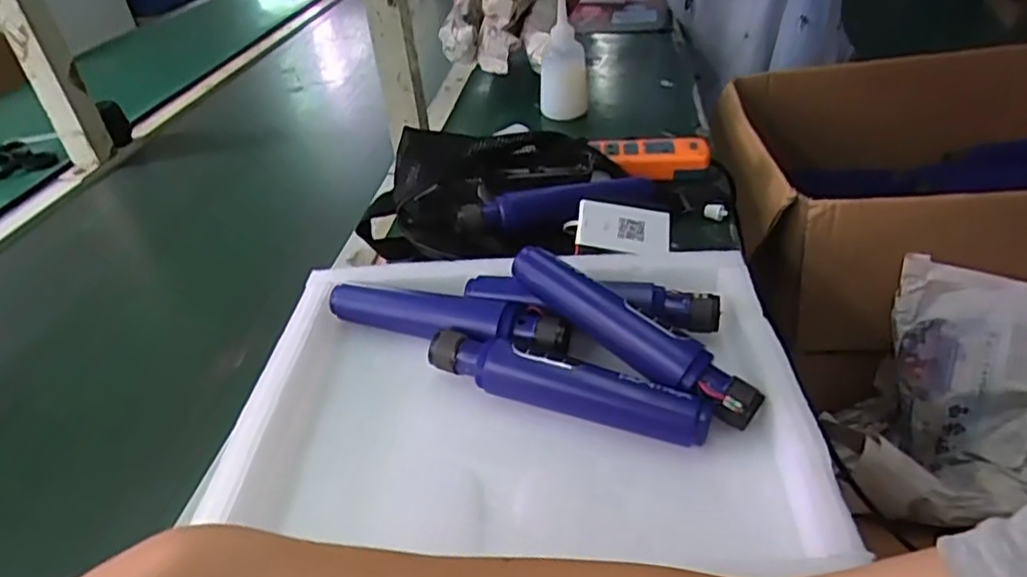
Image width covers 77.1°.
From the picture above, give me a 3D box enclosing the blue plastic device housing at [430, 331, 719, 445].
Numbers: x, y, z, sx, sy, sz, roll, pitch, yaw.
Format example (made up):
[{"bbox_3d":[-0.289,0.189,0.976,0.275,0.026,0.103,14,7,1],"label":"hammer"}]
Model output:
[{"bbox_3d":[0.031,0.061,0.421,0.185,0.037,0.028,11,39,21],"label":"blue plastic device housing"}]

